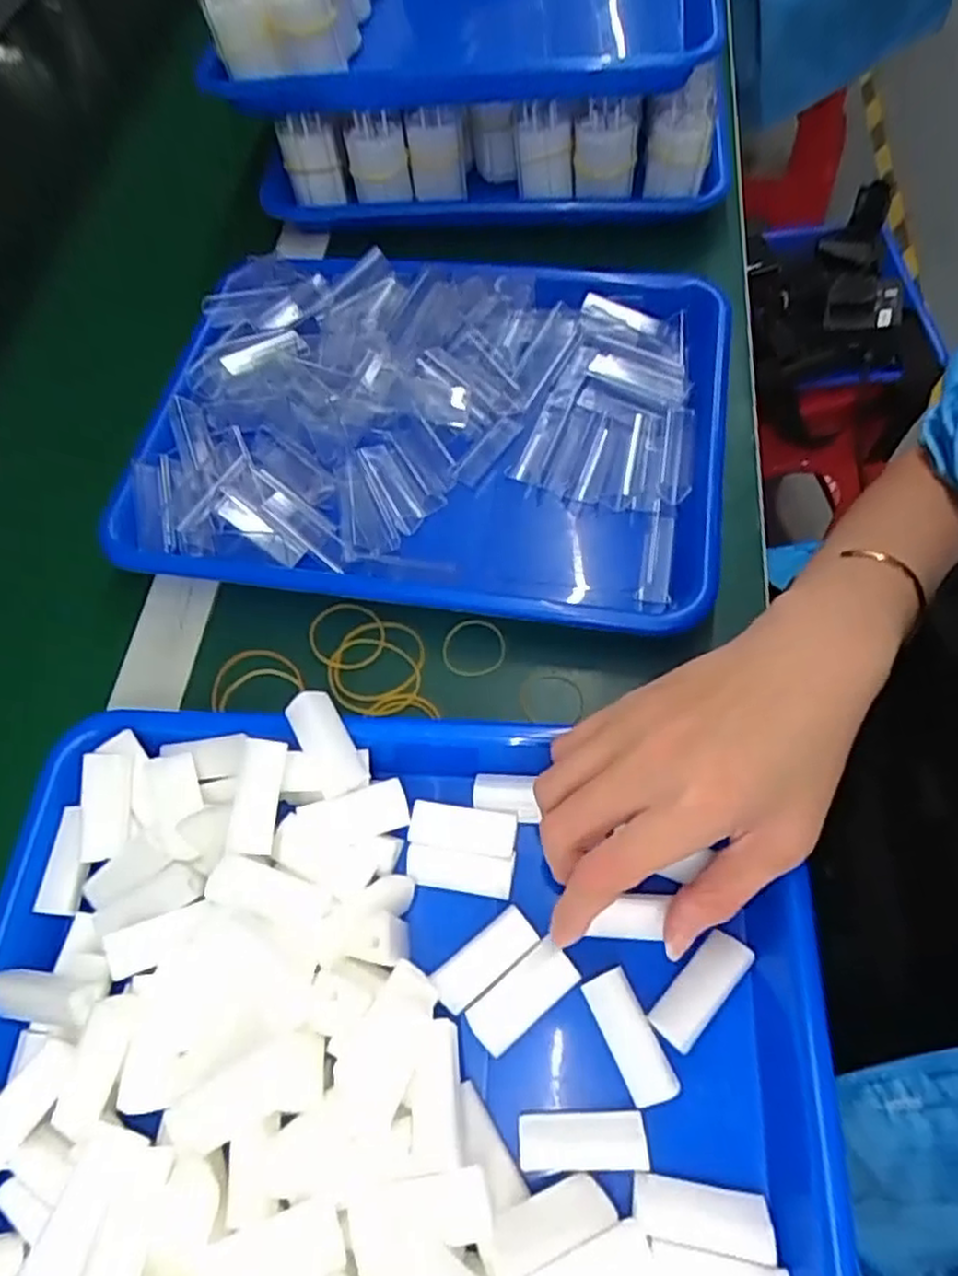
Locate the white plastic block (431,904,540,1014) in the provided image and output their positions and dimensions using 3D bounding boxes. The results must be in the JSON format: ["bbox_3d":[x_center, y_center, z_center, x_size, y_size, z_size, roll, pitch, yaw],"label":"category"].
[{"bbox_3d":[0.003,0.129,0.287,0.045,0.007,0.018,-38,66,-12],"label":"white plastic block"}]

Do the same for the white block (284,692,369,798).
[{"bbox_3d":[-0.067,0.046,0.314,0.021,0.006,0.047,-28,81,-14],"label":"white block"}]

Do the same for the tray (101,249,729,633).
[{"bbox_3d":[-0.026,-0.125,0.410,0.322,0.050,0.241,7,65,9],"label":"tray"}]

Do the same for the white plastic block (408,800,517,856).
[{"bbox_3d":[-0.007,0.084,0.310,0.045,0.008,0.019,7,73,1],"label":"white plastic block"}]

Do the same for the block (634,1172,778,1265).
[{"bbox_3d":[0.077,0.199,0.245,0.046,0.005,0.022,4,21,5],"label":"block"}]

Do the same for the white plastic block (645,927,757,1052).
[{"bbox_3d":[0.086,0.136,0.275,0.018,0.006,0.046,41,82,20],"label":"white plastic block"}]

